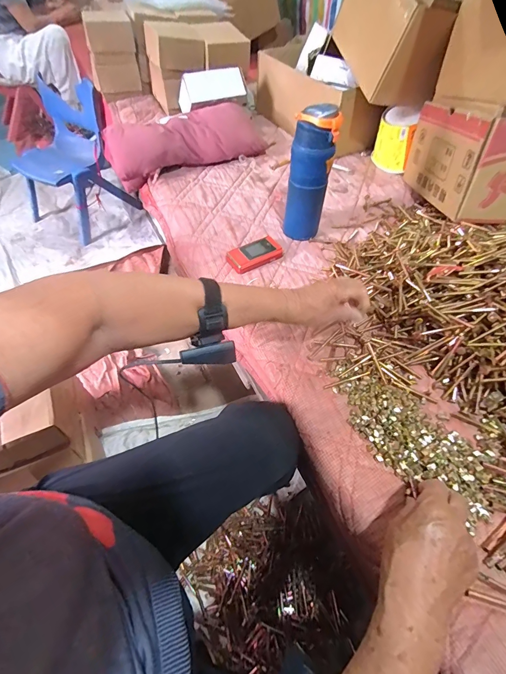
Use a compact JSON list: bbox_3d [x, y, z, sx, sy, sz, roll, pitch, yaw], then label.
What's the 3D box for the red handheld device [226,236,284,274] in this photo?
[{"bbox_3d":[0.002,-0.163,0.644,0.108,0.021,0.060,-27,59,-19],"label":"red handheld device"}]

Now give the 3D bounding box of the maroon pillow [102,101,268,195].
[{"bbox_3d":[-0.175,-0.517,0.863,0.406,0.097,0.176,-22,58,-15],"label":"maroon pillow"}]

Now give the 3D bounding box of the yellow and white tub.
[{"bbox_3d":[0.356,-0.499,0.835,0.080,0.124,0.094,11,55,7],"label":"yellow and white tub"}]

